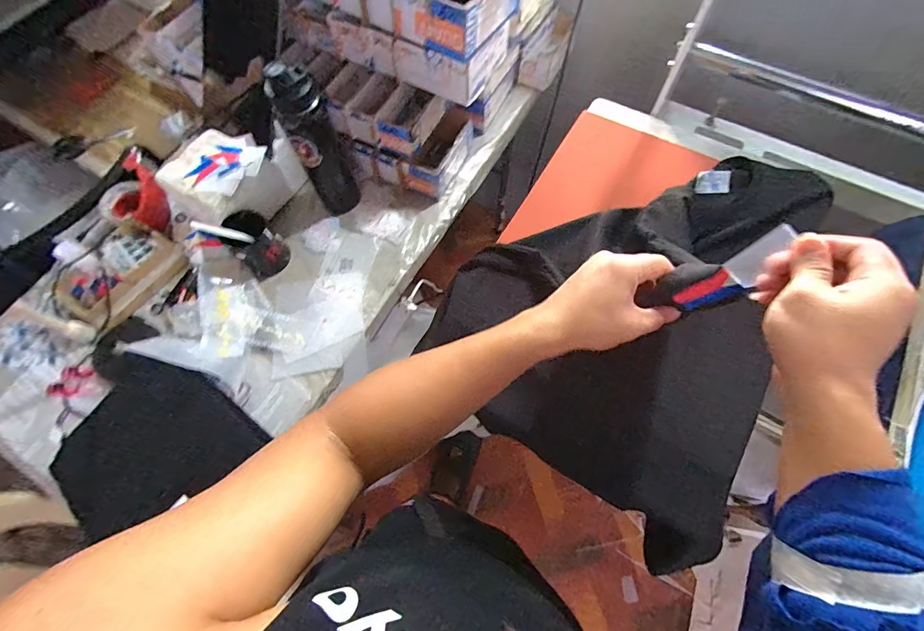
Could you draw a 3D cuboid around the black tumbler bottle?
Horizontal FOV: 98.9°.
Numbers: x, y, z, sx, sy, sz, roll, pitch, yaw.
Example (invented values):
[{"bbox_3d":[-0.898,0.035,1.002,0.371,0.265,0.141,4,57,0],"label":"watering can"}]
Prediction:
[{"bbox_3d":[-0.250,-0.294,0.694,0.080,0.286,0.070,-24,69,-8],"label":"black tumbler bottle"}]

